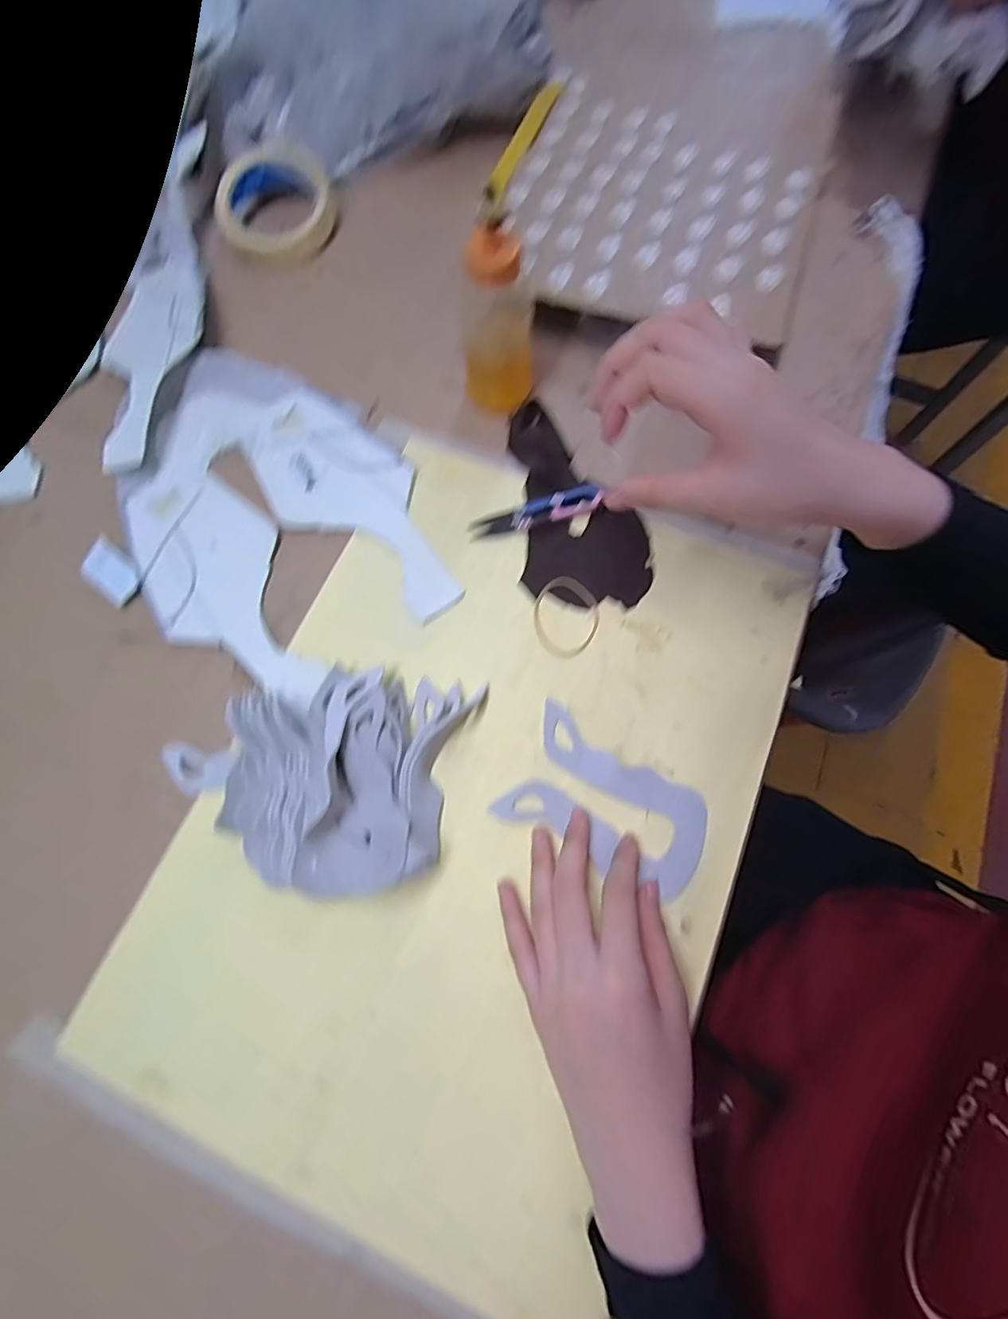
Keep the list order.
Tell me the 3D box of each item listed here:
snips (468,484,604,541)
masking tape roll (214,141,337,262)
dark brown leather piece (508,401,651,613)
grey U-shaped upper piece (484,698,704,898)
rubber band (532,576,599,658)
[{"bbox_3d":[0.023,-0.105,0.381,0.096,0.005,0.020,-16,73,5],"label":"snips"},{"bbox_3d":[-0.208,-0.416,0.482,0.102,0.027,0.108,0,73,1],"label":"masking tape roll"},{"bbox_3d":[0.054,-0.113,0.379,0.089,0.013,0.153,-3,72,0],"label":"dark brown leather piece"},{"bbox_3d":[0.064,0.086,0.322,0.118,0.004,0.075,27,77,12],"label":"grey U-shaped upper piece"},{"bbox_3d":[0.041,-0.029,0.357,0.046,0.004,0.053,31,76,10],"label":"rubber band"}]

